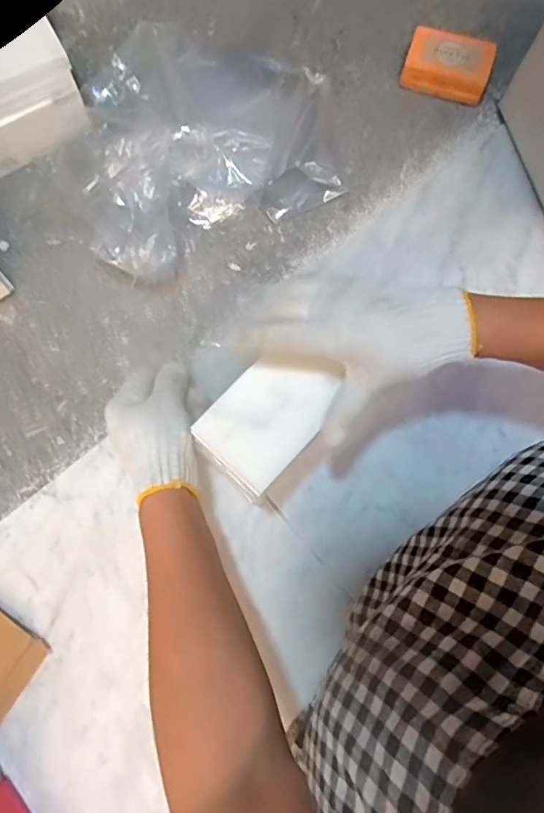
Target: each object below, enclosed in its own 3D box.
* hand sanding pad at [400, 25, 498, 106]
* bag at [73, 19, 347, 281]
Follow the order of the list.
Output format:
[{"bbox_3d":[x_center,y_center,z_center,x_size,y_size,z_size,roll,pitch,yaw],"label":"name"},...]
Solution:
[{"bbox_3d":[0.201,-0.389,0.577,0.094,0.028,0.063,20,77,5],"label":"hand sanding pad"},{"bbox_3d":[-0.069,-0.295,0.536,0.283,0.081,0.322,-11,77,-2],"label":"bag"}]

